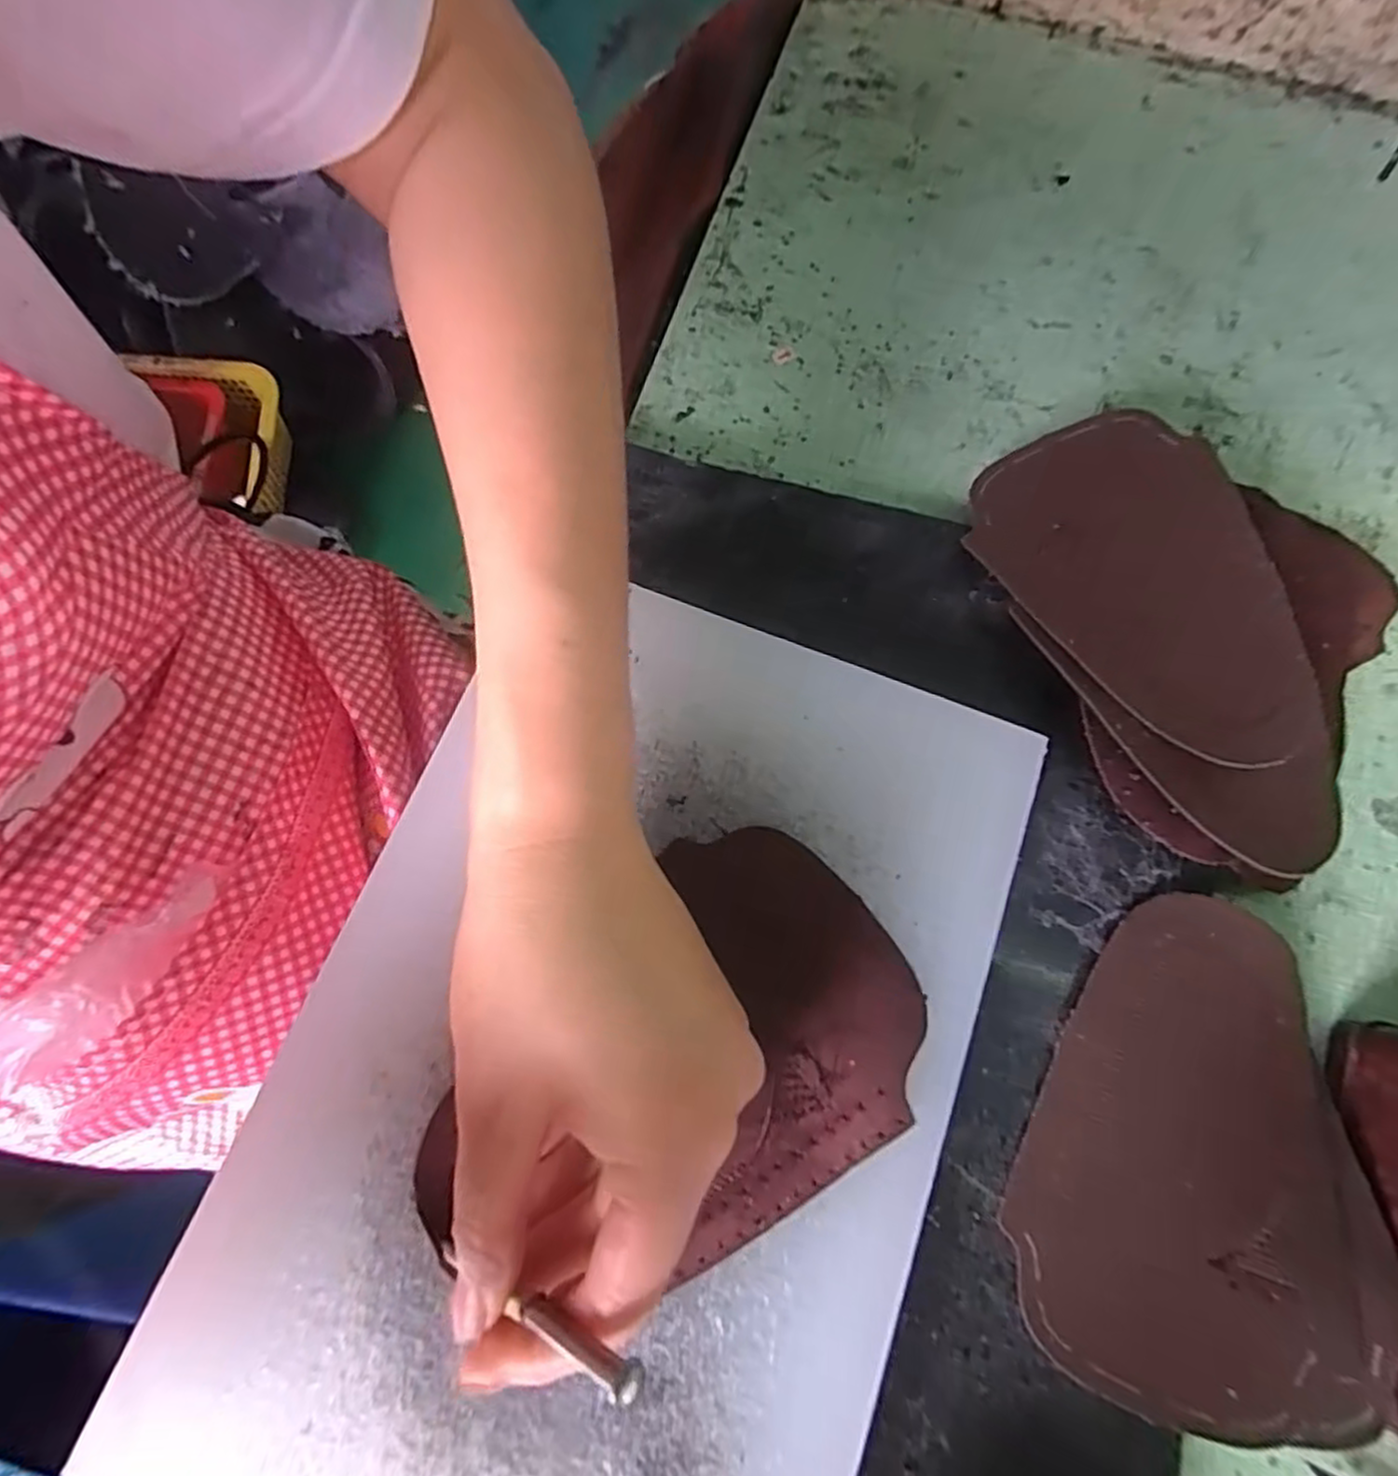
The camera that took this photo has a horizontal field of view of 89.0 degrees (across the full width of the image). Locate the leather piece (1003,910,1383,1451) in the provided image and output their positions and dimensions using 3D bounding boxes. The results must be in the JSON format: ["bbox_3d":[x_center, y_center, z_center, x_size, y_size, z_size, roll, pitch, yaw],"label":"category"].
[{"bbox_3d":[0.163,0.134,0.238,0.106,0.008,0.153,11,74,3],"label":"leather piece"}]

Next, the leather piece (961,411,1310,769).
[{"bbox_3d":[0.180,-0.062,0.282,0.100,0.011,0.151,-28,73,-2],"label":"leather piece"}]

